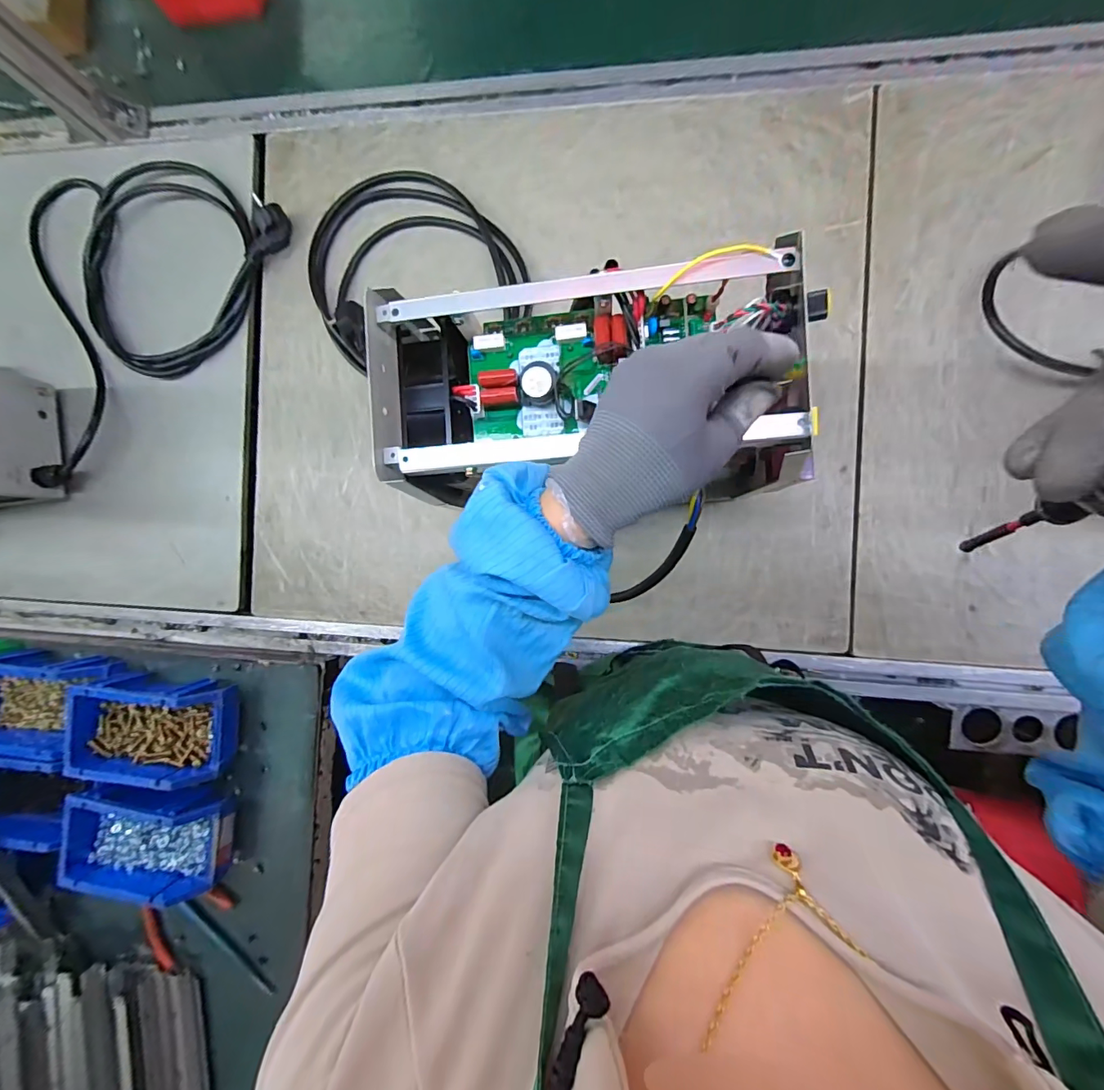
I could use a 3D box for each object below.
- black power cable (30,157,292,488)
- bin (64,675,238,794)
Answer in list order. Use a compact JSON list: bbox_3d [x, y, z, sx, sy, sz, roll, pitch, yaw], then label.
[{"bbox_3d":[-0.567,-0.343,0.581,0.428,0.040,0.335,-40,85,5],"label":"black power cable"},{"bbox_3d":[-0.459,0.212,0.545,0.169,0.076,0.110,2,90,9],"label":"bin"}]

